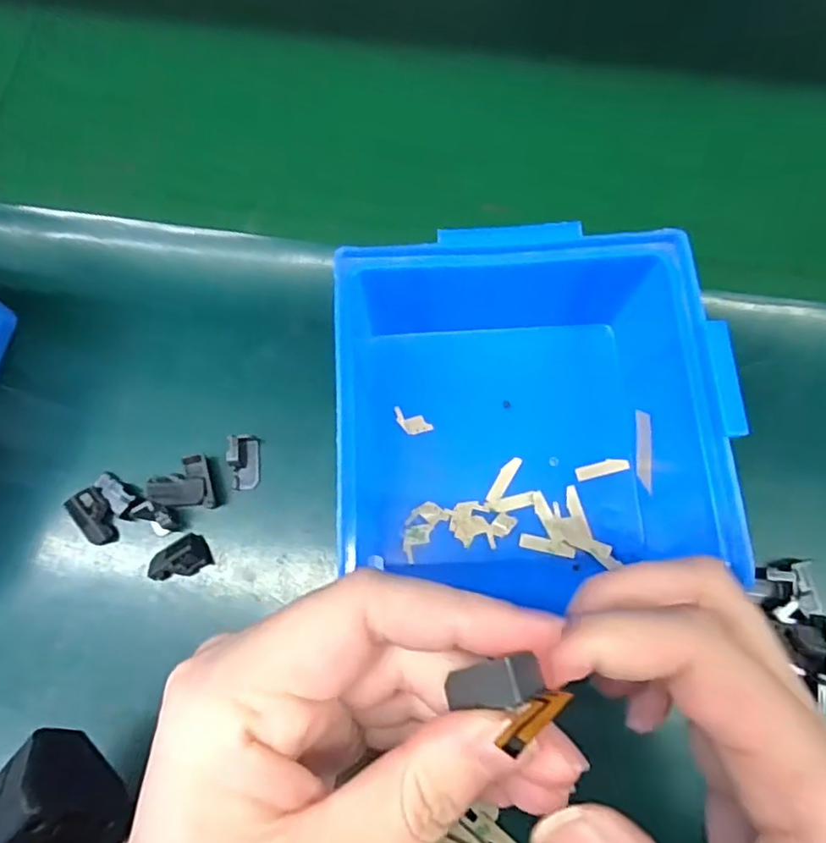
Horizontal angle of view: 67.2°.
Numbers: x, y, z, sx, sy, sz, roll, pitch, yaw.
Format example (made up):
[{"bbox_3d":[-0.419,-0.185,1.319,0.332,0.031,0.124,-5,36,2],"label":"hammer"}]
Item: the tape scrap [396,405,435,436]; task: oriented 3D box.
[{"bbox_3d":[0.000,0.001,0.257,0.017,0.004,0.009,21,74,7],"label":"tape scrap"}]

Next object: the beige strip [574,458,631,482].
[{"bbox_3d":[0.077,0.018,0.250,0.021,0.004,0.006,-13,73,-3],"label":"beige strip"}]

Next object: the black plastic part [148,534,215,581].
[{"bbox_3d":[-0.092,0.055,0.244,0.023,0.009,0.014,-27,74,-7],"label":"black plastic part"}]

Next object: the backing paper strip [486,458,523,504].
[{"bbox_3d":[0.037,0.024,0.251,0.005,0.004,0.022,31,74,8],"label":"backing paper strip"}]

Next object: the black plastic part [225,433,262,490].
[{"bbox_3d":[-0.069,0.016,0.253,0.011,0.014,0.020,0,72,1],"label":"black plastic part"}]

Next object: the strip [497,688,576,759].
[{"bbox_3d":[0.024,0.058,0.122,0.006,0.020,0.004,9,107,40],"label":"strip"}]

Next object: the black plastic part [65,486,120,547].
[{"bbox_3d":[-0.127,0.038,0.248,0.013,0.011,0.022,-29,74,-8],"label":"black plastic part"}]

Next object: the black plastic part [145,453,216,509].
[{"bbox_3d":[-0.094,0.025,0.251,0.023,0.011,0.020,-7,72,-1],"label":"black plastic part"}]

